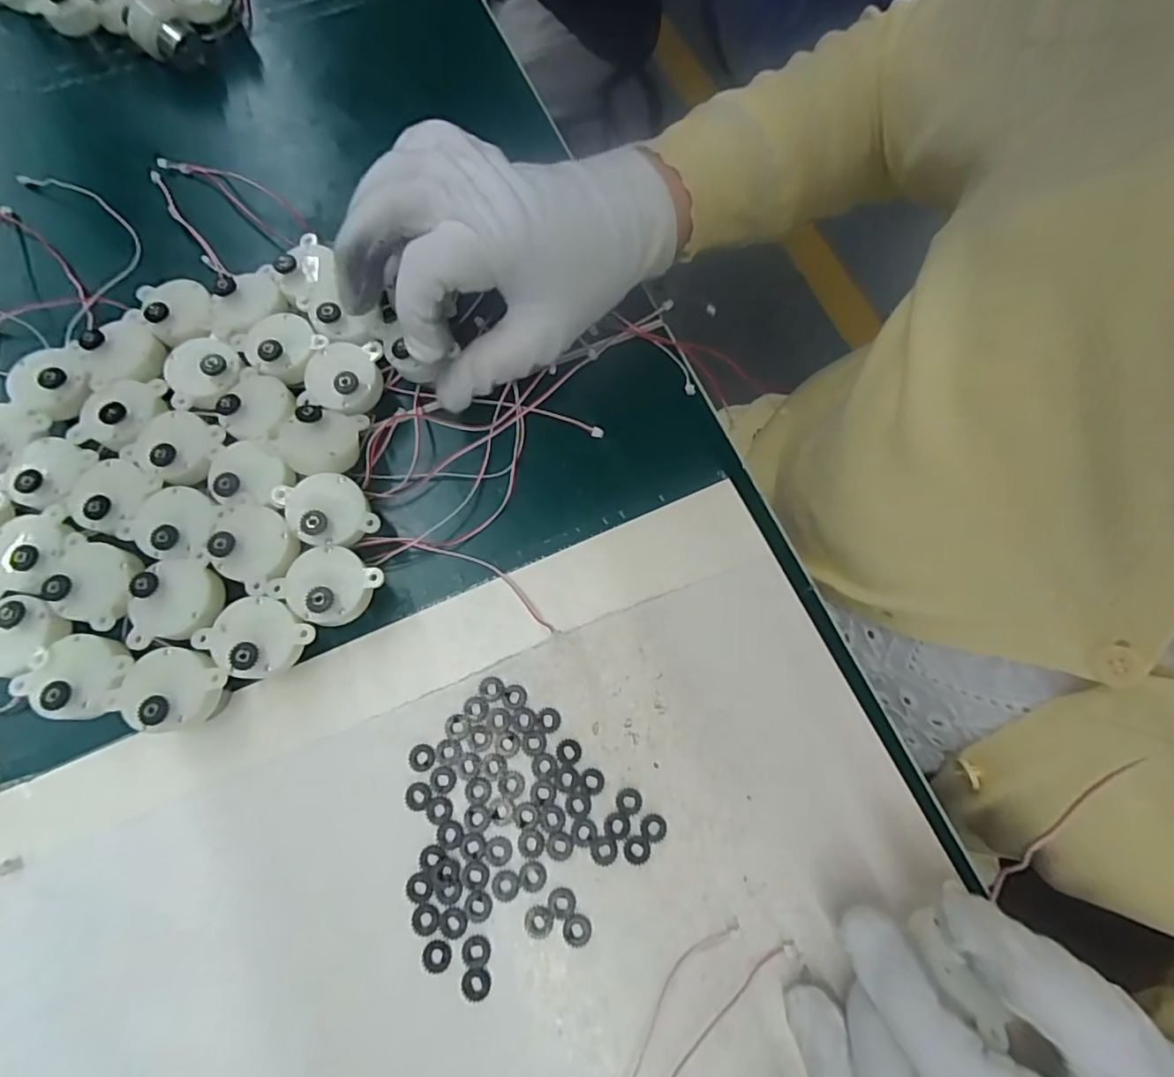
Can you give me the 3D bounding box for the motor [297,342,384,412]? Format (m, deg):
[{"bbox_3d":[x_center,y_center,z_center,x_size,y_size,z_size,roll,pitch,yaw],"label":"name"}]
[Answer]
[{"bbox_3d":[-0.113,-0.075,0.265,0.034,0.013,0.033,0,72,0],"label":"motor"}]

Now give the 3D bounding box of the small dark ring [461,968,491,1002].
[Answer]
[{"bbox_3d":[-0.041,0.164,0.212,0.010,0.004,0.010,0,72,0],"label":"small dark ring"}]

